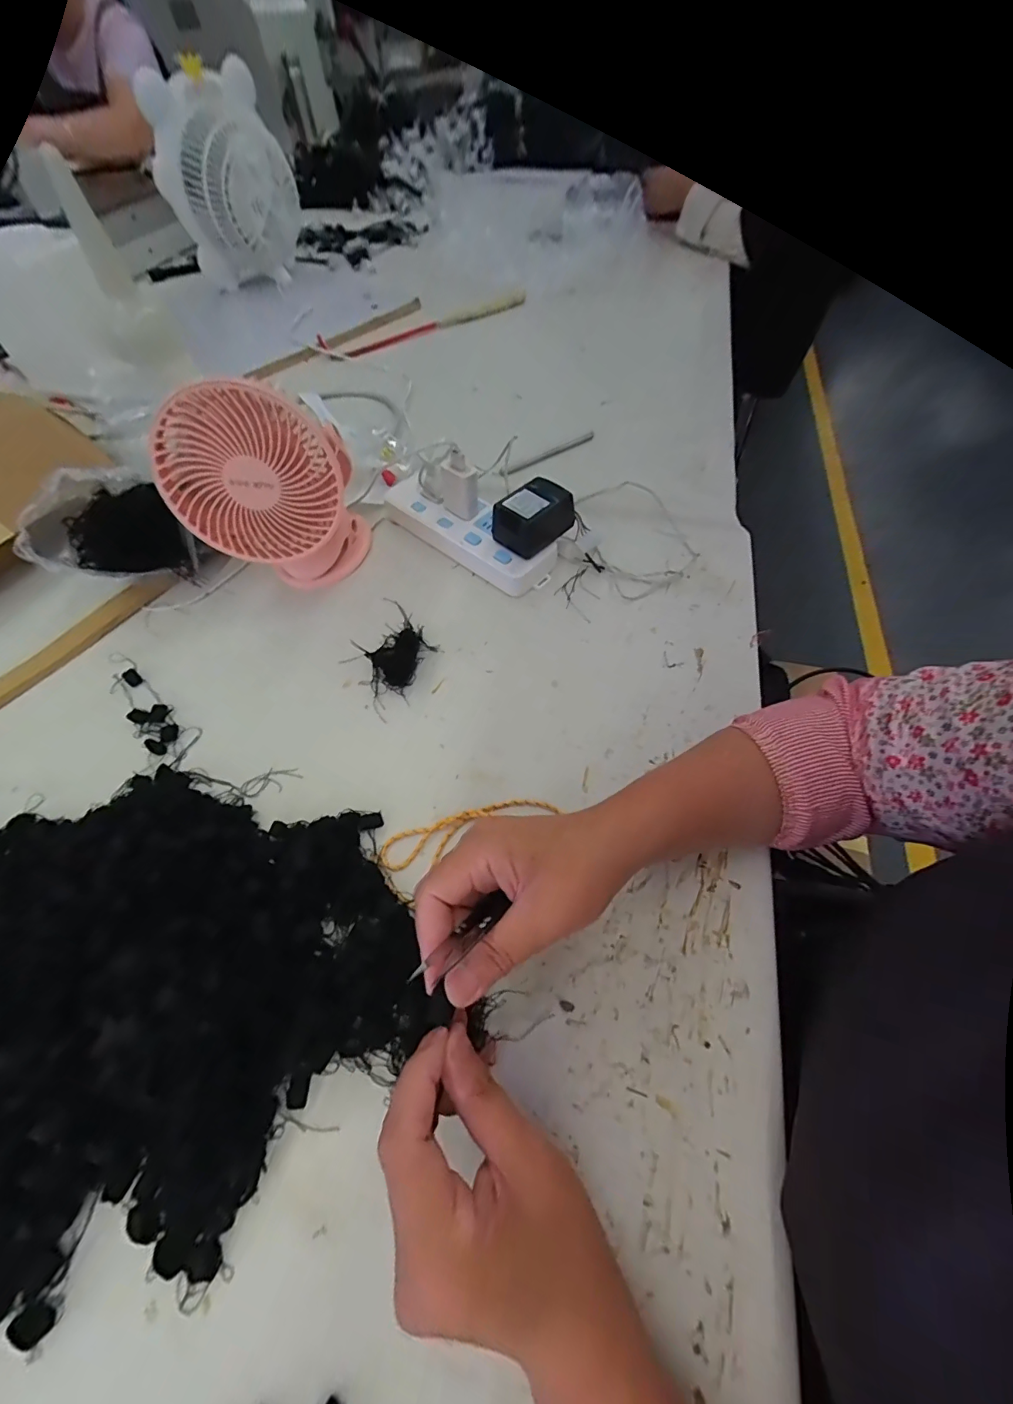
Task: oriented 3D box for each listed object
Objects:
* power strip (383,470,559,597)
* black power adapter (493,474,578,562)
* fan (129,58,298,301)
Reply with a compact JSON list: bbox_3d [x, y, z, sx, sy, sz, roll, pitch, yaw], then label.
[{"bbox_3d":[-0.056,-0.193,0.511,0.234,0.033,0.075,34,65,20],"label":"power strip"},{"bbox_3d":[0.025,-0.185,0.460,0.075,0.037,0.054,-40,65,-20],"label":"black power adapter"},{"bbox_3d":[-0.485,-0.911,0.830,0.212,0.259,0.093,-31,62,-16],"label":"fan"}]

